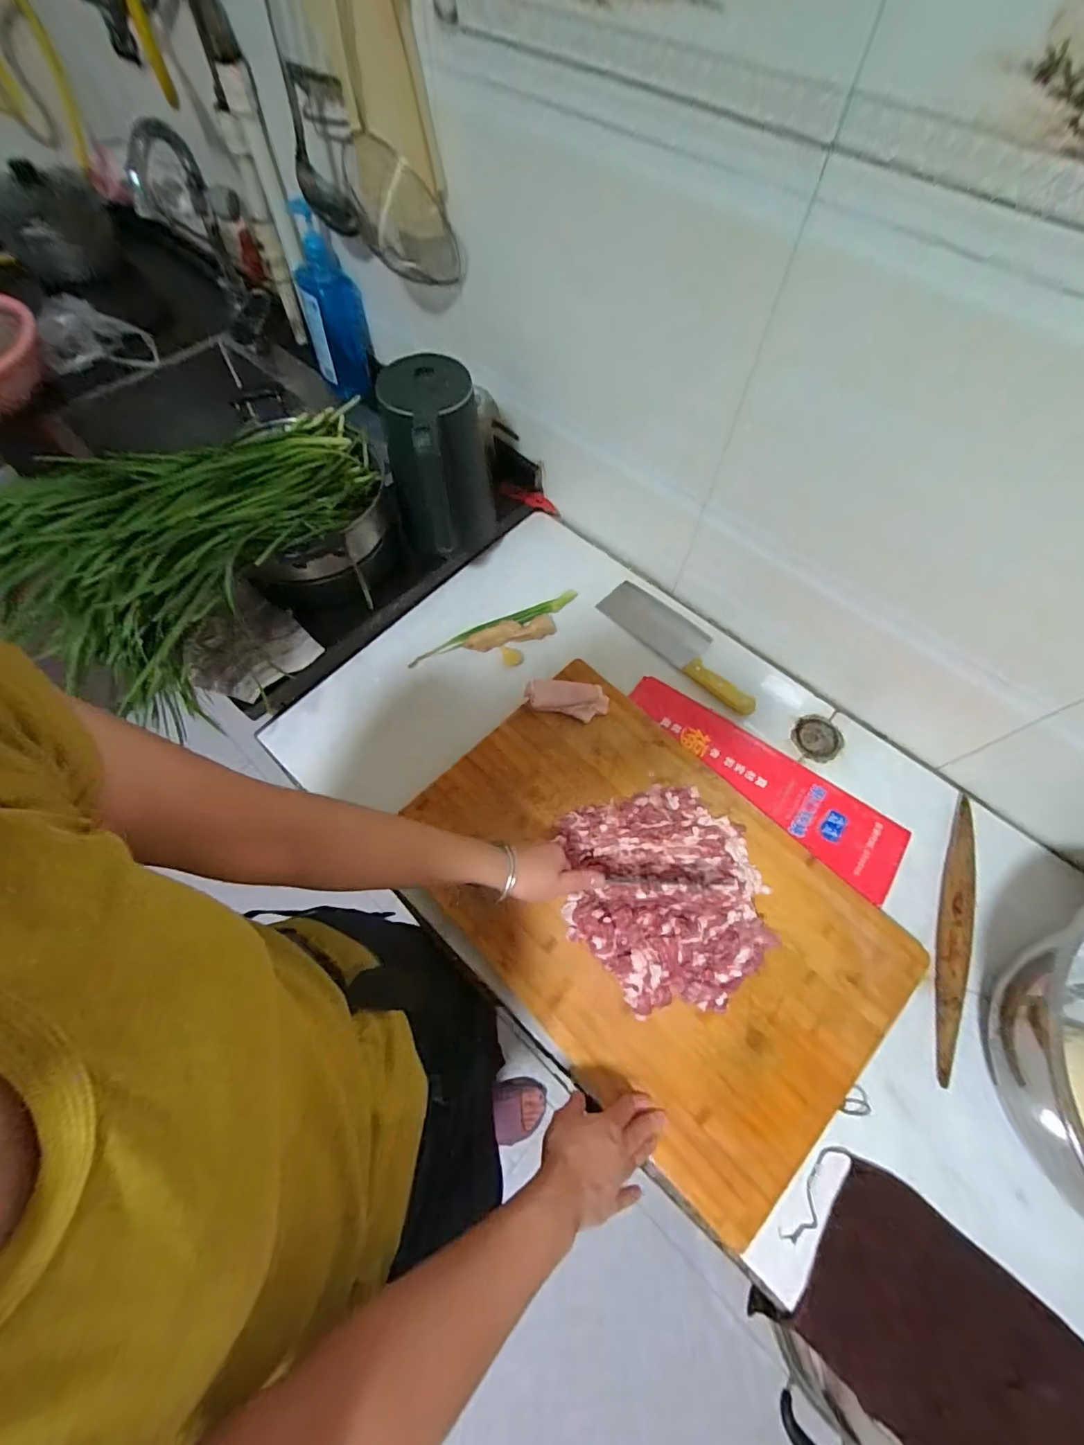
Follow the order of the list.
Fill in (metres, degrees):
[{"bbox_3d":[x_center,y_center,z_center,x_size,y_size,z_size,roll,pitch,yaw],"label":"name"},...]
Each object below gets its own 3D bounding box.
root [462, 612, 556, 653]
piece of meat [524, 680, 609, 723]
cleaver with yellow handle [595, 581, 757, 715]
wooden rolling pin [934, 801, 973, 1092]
[{"bbox_3d":[-0.047,-0.137,0.774,0.141,0.033,0.032,-20,67,-9],"label":"root"},{"bbox_3d":[0.034,-0.034,0.703,0.113,0.019,0.049,10,65,5],"label":"piece of meat"},{"bbox_3d":[0.212,-0.124,0.765,0.077,0.029,0.280,-40,71,-17],"label":"cleaver with yellow handle"},{"bbox_3d":[0.486,0.237,0.595,0.027,0.019,0.328,21,67,10],"label":"wooden rolling pin"}]

